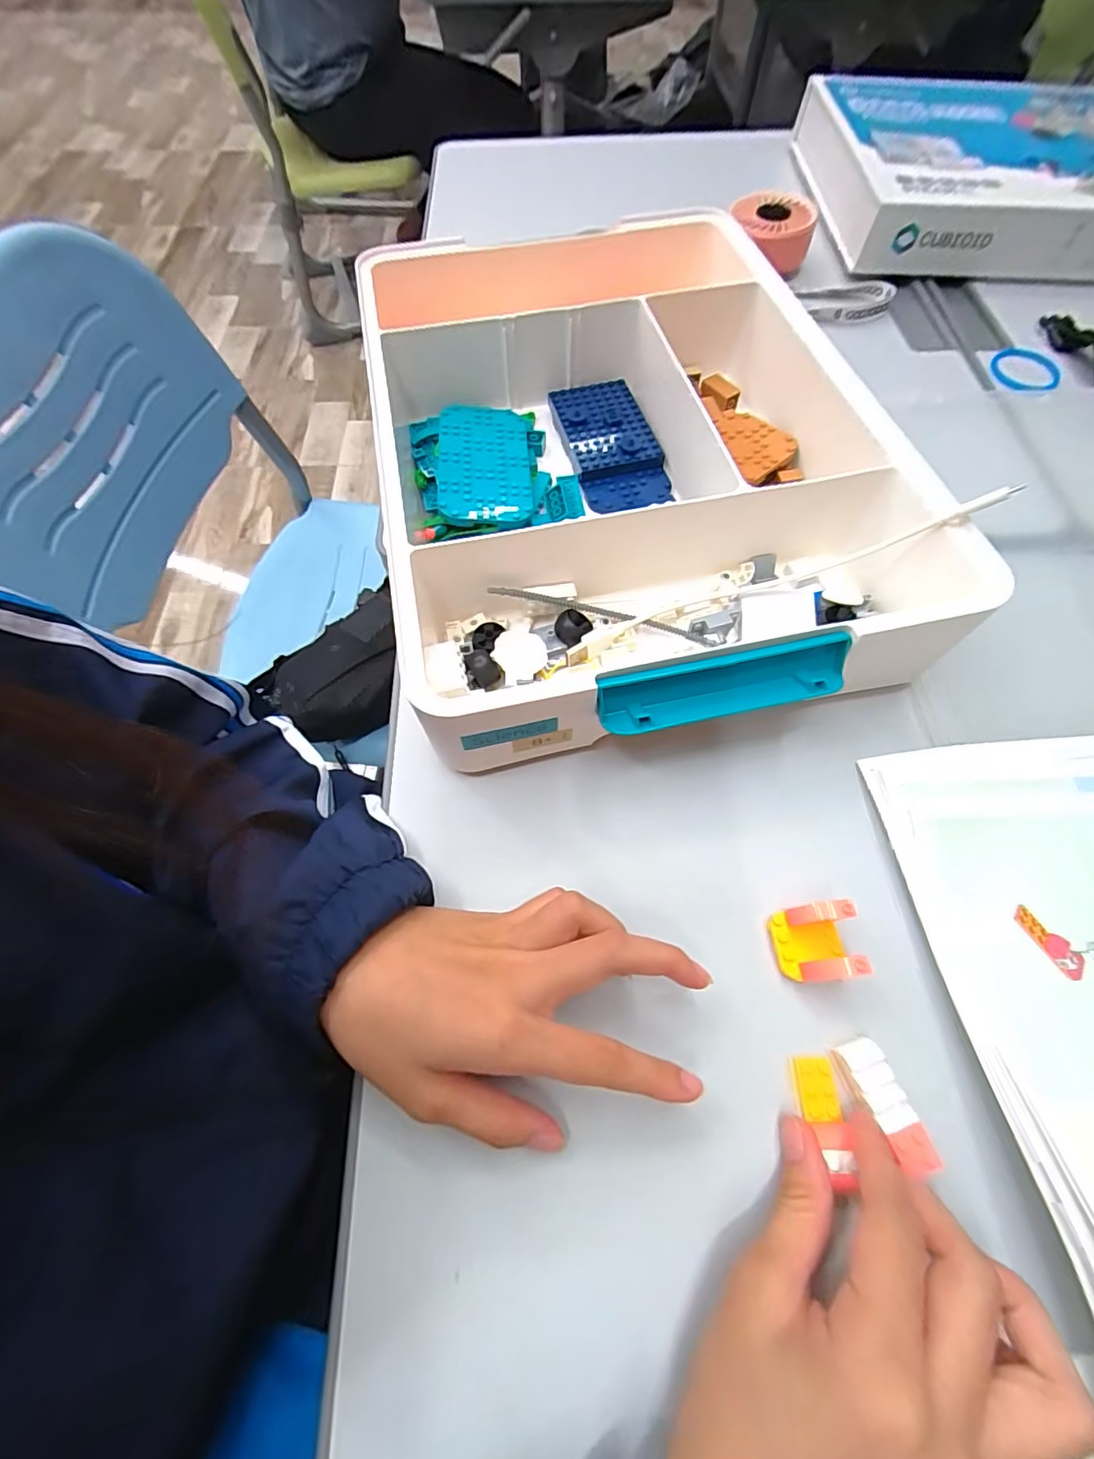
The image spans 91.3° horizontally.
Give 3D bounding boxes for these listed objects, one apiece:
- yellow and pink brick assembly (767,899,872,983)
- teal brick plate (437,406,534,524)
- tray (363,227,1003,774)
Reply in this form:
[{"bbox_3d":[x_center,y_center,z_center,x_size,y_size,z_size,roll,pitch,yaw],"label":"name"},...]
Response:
[{"bbox_3d":[0.126,0.100,0.251,0.030,0.026,0.032,-7,65,-4],"label":"yellow and pink brick assembly"},{"bbox_3d":[-0.045,-0.191,0.382,0.064,0.014,0.120,-2,65,-2],"label":"teal brick plate"},{"bbox_3d":[0.046,-0.198,0.365,0.304,0.071,0.421,-10,65,-5],"label":"tray"}]

